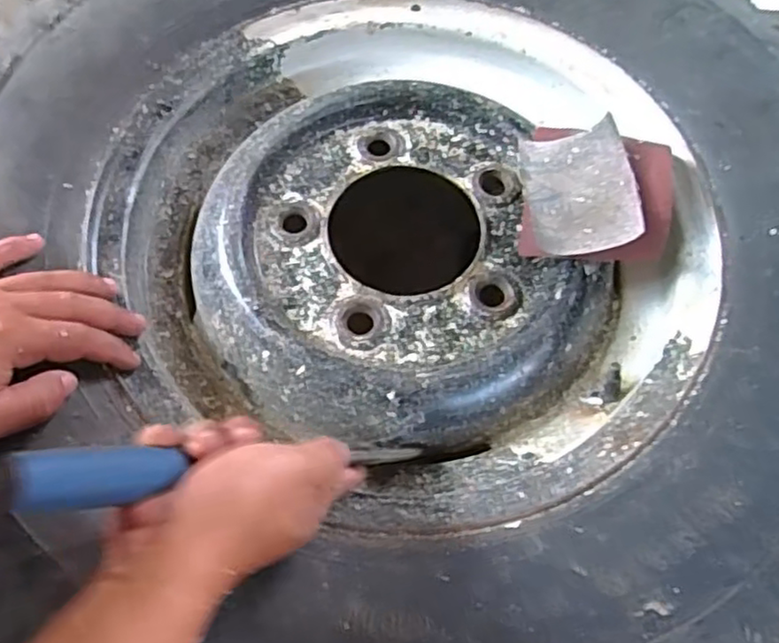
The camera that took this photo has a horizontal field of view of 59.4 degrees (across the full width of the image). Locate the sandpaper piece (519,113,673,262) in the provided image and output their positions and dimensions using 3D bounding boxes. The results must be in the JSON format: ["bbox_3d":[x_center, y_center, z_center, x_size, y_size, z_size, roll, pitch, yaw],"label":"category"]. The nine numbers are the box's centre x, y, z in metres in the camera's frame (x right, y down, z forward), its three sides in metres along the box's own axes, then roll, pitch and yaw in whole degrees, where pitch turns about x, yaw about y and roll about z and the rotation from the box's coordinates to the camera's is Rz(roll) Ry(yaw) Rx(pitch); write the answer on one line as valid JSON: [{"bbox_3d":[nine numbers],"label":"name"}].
[{"bbox_3d":[0.148,-0.099,0.489,0.105,0.036,0.120,4,64,1],"label":"sandpaper piece"}]

